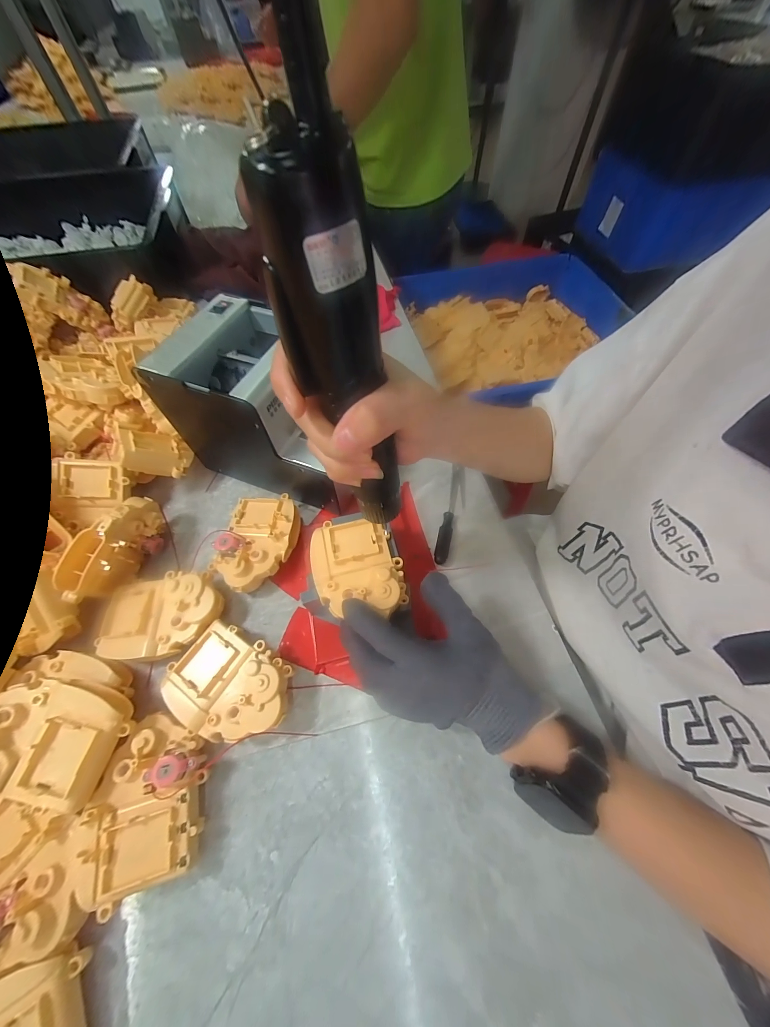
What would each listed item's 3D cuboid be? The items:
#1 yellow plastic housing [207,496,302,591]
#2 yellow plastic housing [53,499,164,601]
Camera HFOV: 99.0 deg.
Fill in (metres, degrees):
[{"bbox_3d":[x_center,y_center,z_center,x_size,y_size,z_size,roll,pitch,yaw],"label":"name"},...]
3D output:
[{"bbox_3d":[-0.127,0.028,0.337,0.071,0.037,0.105,11,62,8],"label":"yellow plastic housing"},{"bbox_3d":[-0.249,0.028,0.302,0.032,0.047,0.103,11,62,8],"label":"yellow plastic housing"}]

